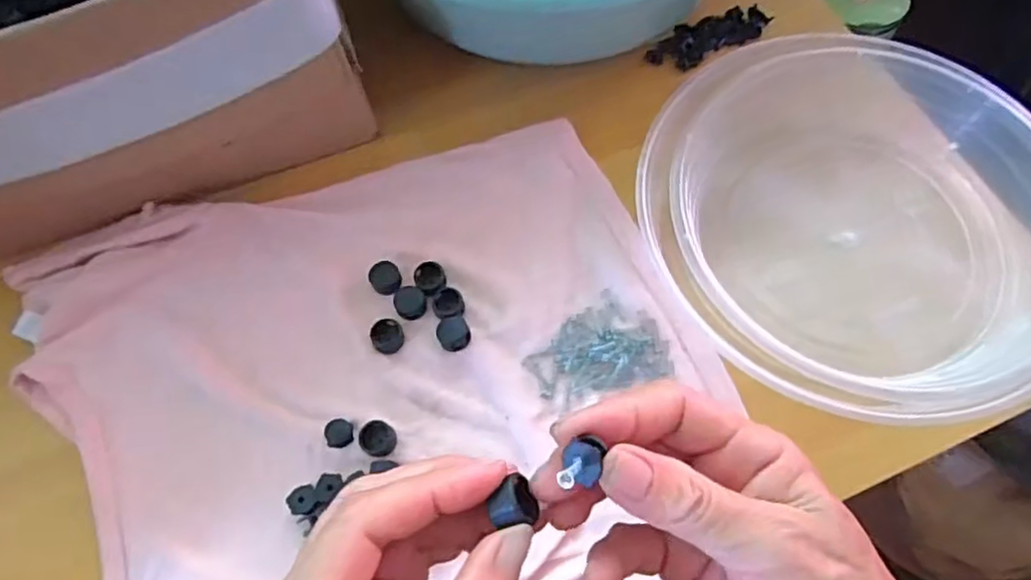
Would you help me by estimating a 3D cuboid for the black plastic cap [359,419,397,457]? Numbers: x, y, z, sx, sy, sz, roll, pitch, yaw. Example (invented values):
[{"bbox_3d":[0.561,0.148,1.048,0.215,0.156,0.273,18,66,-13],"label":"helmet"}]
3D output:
[{"bbox_3d":[-0.068,0.074,0.334,0.018,0.008,0.018,0,66,0],"label":"black plastic cap"}]

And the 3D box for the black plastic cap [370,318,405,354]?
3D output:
[{"bbox_3d":[-0.068,0.024,0.357,0.017,0.007,0.018,0,66,0],"label":"black plastic cap"}]

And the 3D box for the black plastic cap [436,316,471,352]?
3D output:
[{"bbox_3d":[-0.033,0.023,0.356,0.017,0.006,0.017,0,66,0],"label":"black plastic cap"}]

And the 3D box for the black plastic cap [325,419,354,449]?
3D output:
[{"bbox_3d":[-0.088,0.072,0.337,0.014,0.007,0.014,0,66,0],"label":"black plastic cap"}]

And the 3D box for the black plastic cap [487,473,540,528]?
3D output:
[{"bbox_3d":[0.000,0.066,0.210,0.014,0.011,0.015,0,66,0],"label":"black plastic cap"}]

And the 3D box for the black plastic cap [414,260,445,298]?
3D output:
[{"bbox_3d":[-0.047,-0.007,0.370,0.017,0.004,0.019,-31,70,-13],"label":"black plastic cap"}]

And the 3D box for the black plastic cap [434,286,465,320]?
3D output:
[{"bbox_3d":[-0.036,0.007,0.363,0.017,0.005,0.018,0,66,0],"label":"black plastic cap"}]

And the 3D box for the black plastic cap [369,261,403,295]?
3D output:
[{"bbox_3d":[-0.071,-0.007,0.369,0.017,0.005,0.017,0,66,0],"label":"black plastic cap"}]

